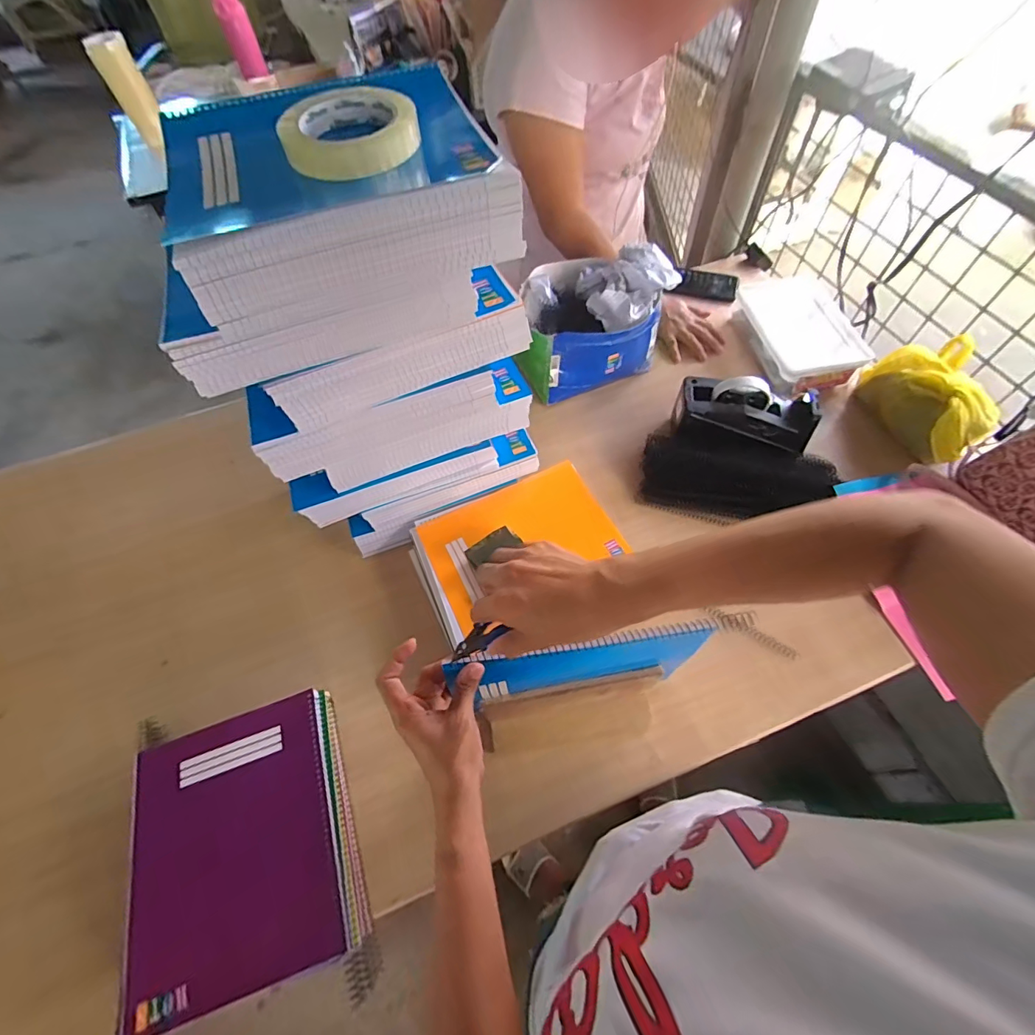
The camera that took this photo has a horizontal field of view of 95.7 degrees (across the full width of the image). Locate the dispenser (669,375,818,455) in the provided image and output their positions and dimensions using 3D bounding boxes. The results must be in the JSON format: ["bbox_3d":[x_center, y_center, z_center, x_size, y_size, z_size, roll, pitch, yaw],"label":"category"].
[{"bbox_3d":[0.345,-0.158,0.701,0.198,0.084,0.094,10,61,-5],"label":"dispenser"}]

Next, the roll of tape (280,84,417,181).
[{"bbox_3d":[-0.130,-0.305,0.371,0.100,0.025,0.100,-7,60,-1],"label":"roll of tape"}]

